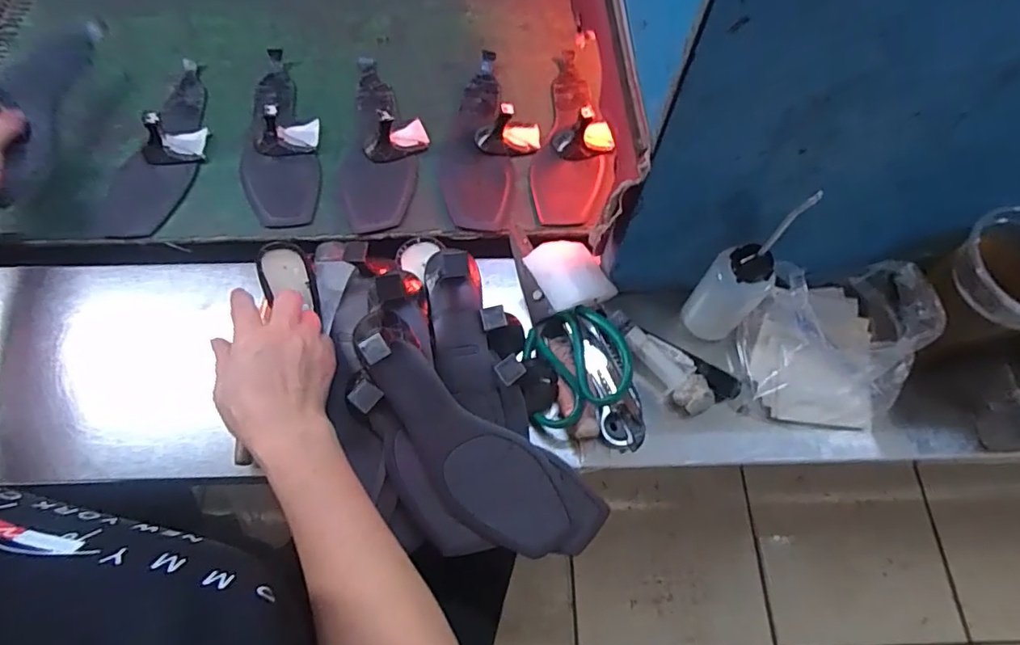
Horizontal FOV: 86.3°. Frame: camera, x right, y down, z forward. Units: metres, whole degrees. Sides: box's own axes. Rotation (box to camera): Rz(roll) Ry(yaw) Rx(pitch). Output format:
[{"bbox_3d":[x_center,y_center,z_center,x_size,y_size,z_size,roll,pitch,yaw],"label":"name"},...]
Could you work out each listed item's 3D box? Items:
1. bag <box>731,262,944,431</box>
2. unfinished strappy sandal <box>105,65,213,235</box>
[{"bbox_3d":[0.261,0.013,0.447,0.127,0.082,0.126,5,67,2],"label":"bag"},{"bbox_3d":[-0.365,-0.193,0.575,0.075,0.051,0.223,11,67,5],"label":"unfinished strappy sandal"}]

